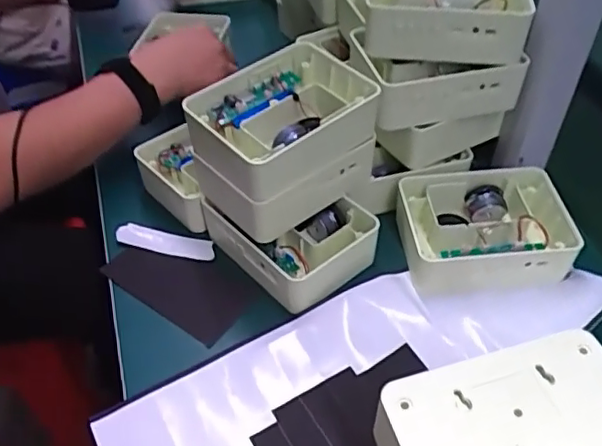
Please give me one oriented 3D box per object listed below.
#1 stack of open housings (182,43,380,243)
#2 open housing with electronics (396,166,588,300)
[{"bbox_3d":[-0.015,-0.074,0.534,0.147,0.098,0.109,-33,53,-29],"label":"stack of open housings"},{"bbox_3d":[0.165,0.006,0.547,0.147,0.050,0.112,-3,45,-2],"label":"open housing with electronics"}]

